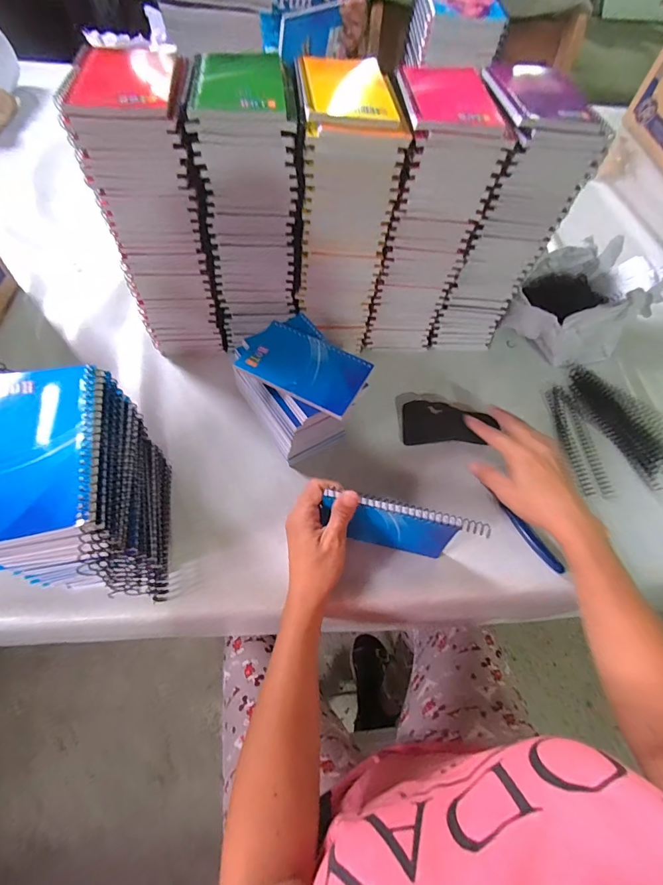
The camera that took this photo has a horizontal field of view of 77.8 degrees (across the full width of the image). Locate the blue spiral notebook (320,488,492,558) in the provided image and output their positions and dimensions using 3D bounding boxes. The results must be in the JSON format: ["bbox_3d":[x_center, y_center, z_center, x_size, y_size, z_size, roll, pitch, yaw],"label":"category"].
[{"bbox_3d":[0.066,0.084,0.408,0.149,0.083,0.024,9,61,1],"label":"blue spiral notebook"}]

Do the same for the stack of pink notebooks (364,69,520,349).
[{"bbox_3d":[0.107,-0.254,0.499,0.100,0.269,0.128,3,61,-3],"label":"stack of pink notebooks"}]

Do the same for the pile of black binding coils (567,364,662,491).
[{"bbox_3d":[0.397,-0.035,0.551,0.078,0.022,0.184,-18,64,-14],"label":"pile of black binding coils"}]

